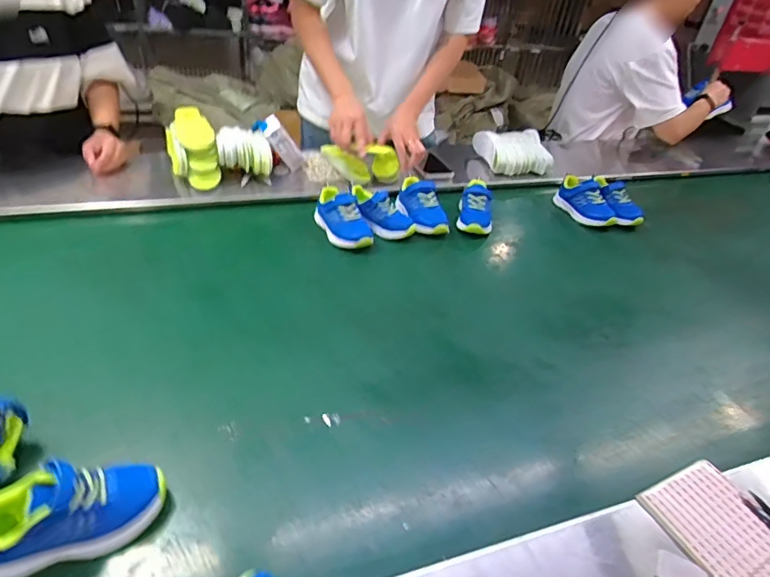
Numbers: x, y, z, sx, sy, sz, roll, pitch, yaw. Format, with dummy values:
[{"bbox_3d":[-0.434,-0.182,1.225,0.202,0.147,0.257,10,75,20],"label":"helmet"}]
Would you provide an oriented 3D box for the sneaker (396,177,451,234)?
[{"bbox_3d":[0.079,-0.177,1.042,0.068,0.081,0.139,-12,40,-26],"label":"sneaker"}]

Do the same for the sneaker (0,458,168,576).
[{"bbox_3d":[-0.298,0.211,0.463,0.160,0.075,0.066,-12,40,-26],"label":"sneaker"}]

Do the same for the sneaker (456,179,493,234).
[{"bbox_3d":[0.199,-0.174,1.066,0.072,0.078,0.125,10,35,3],"label":"sneaker"}]

